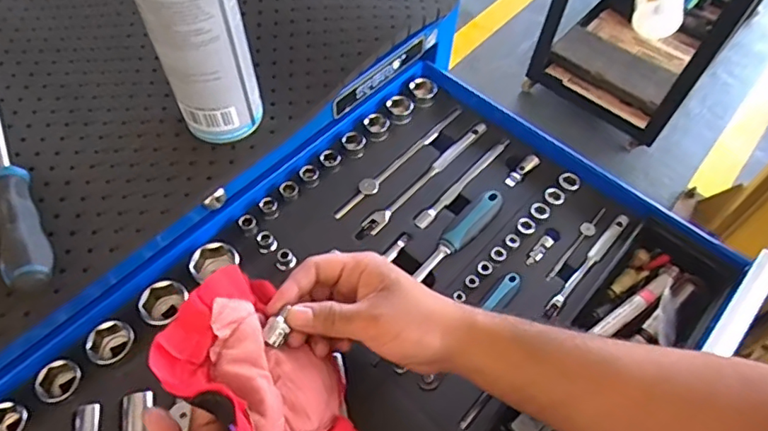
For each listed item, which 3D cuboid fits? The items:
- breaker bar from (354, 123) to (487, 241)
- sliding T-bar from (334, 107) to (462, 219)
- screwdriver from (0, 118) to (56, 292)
[{"bbox_3d":[0.043,-0.040,0.559,0.017,0.012,0.195,38,63,20],"label":"breaker bar"},{"bbox_3d":[0.018,-0.059,0.572,0.019,0.012,0.189,35,62,19],"label":"sliding T-bar"},{"bbox_3d":[-0.285,-0.025,0.424,0.028,0.029,0.207,-24,61,-17],"label":"screwdriver"}]

